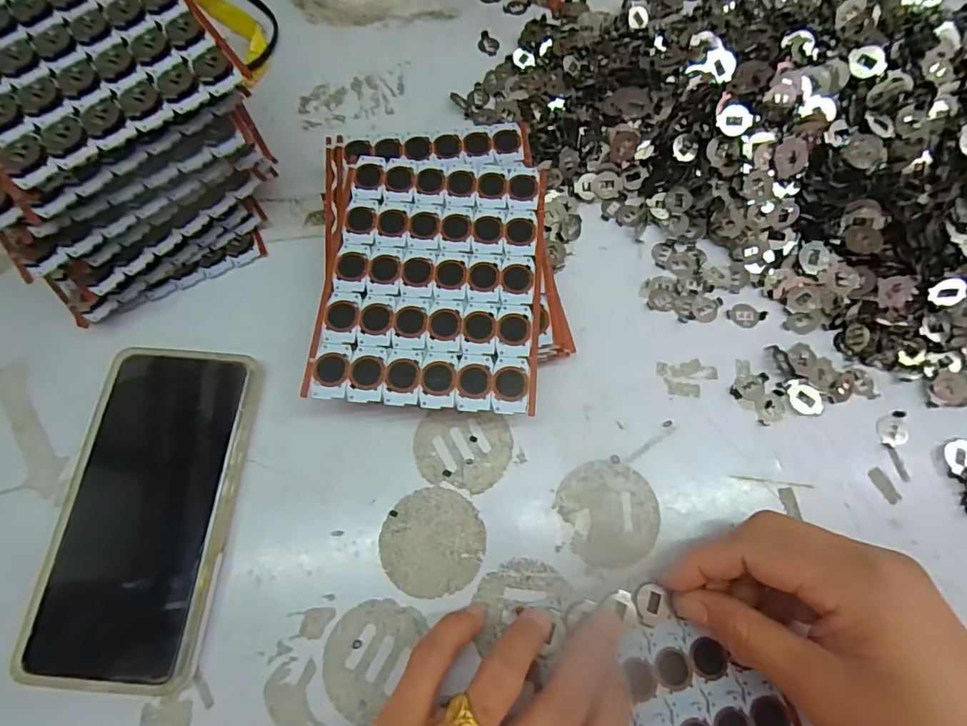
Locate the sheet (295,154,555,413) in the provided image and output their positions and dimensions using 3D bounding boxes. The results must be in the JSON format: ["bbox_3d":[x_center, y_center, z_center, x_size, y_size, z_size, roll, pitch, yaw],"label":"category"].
[{"bbox_3d":[-0.028,-0.051,0.276,0.124,0.005,0.156,5,71,2],"label":"sheet"}]

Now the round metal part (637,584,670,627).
[{"bbox_3d":[0.084,0.120,0.248,0.016,0.004,0.018,-12,71,-4],"label":"round metal part"}]

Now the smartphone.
[{"bbox_3d":[-0.175,0.073,0.262,0.085,0.014,0.164,4,71,2],"label":"smartphone"}]

